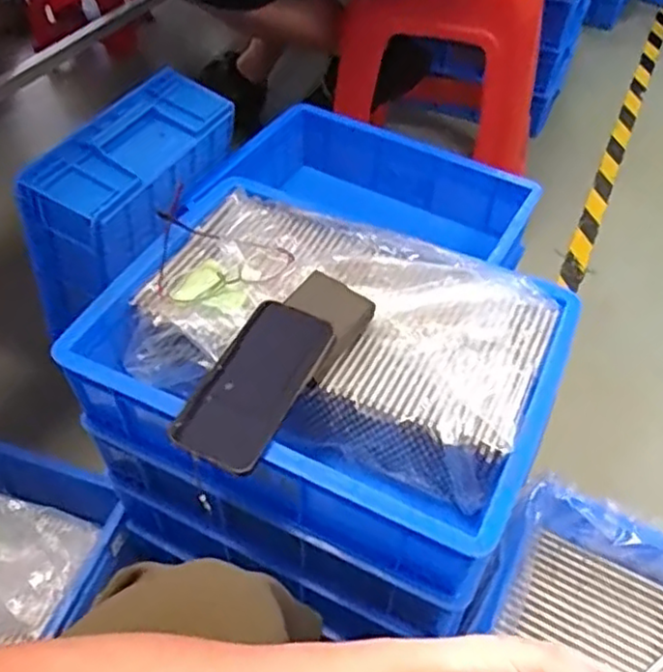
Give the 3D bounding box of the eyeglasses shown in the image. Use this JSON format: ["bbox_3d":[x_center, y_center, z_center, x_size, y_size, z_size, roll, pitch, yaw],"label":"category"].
[{"bbox_3d":[-0.116,-0.097,0.704,0.133,0.038,0.137,-14,50,-8],"label":"eyeglasses"}]

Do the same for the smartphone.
[{"bbox_3d":[-0.061,0.037,0.580,0.072,0.012,0.148,34,69,0],"label":"smartphone"}]

